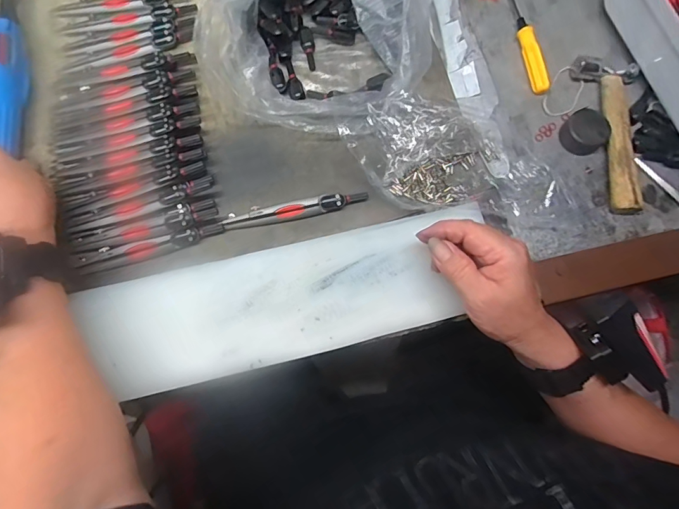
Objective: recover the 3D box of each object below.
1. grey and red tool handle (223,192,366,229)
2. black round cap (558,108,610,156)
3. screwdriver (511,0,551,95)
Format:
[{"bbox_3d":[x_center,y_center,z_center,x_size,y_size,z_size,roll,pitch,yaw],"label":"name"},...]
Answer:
[{"bbox_3d":[-0.037,-0.040,0.374,0.125,0.014,0.015,-9,78,-5],"label":"grey and red tool handle"},{"bbox_3d":[0.232,-0.116,0.403,0.036,0.020,0.038,1,77,-3],"label":"black round cap"},{"bbox_3d":[0.190,-0.217,0.434,0.014,0.017,0.119,-8,78,-5],"label":"screwdriver"}]

